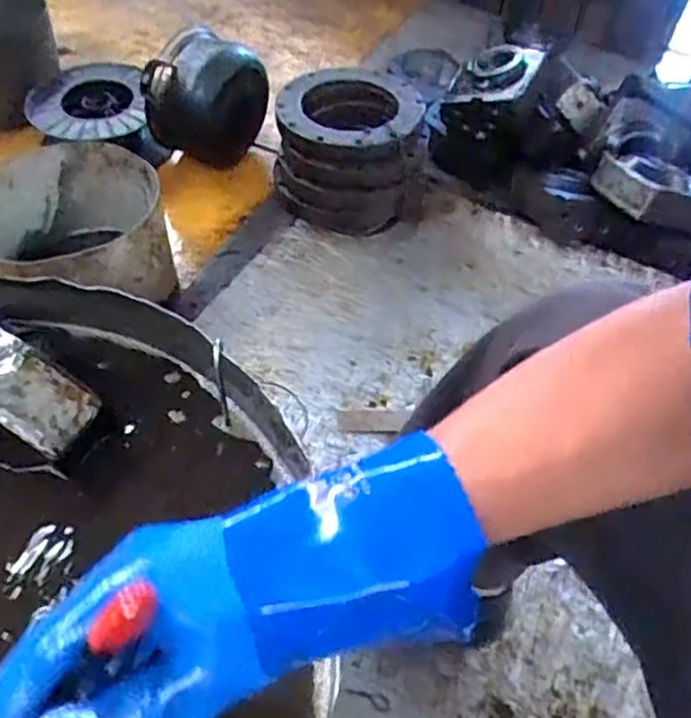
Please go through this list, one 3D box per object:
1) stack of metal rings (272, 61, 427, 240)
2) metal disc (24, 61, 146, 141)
[{"bbox_3d":[0.009,-0.390,1.314,0.257,0.198,0.295,16,52,7],"label":"stack of metal rings"},{"bbox_3d":[-0.499,-0.492,1.331,0.228,0.036,0.237,-1,54,1],"label":"metal disc"}]

